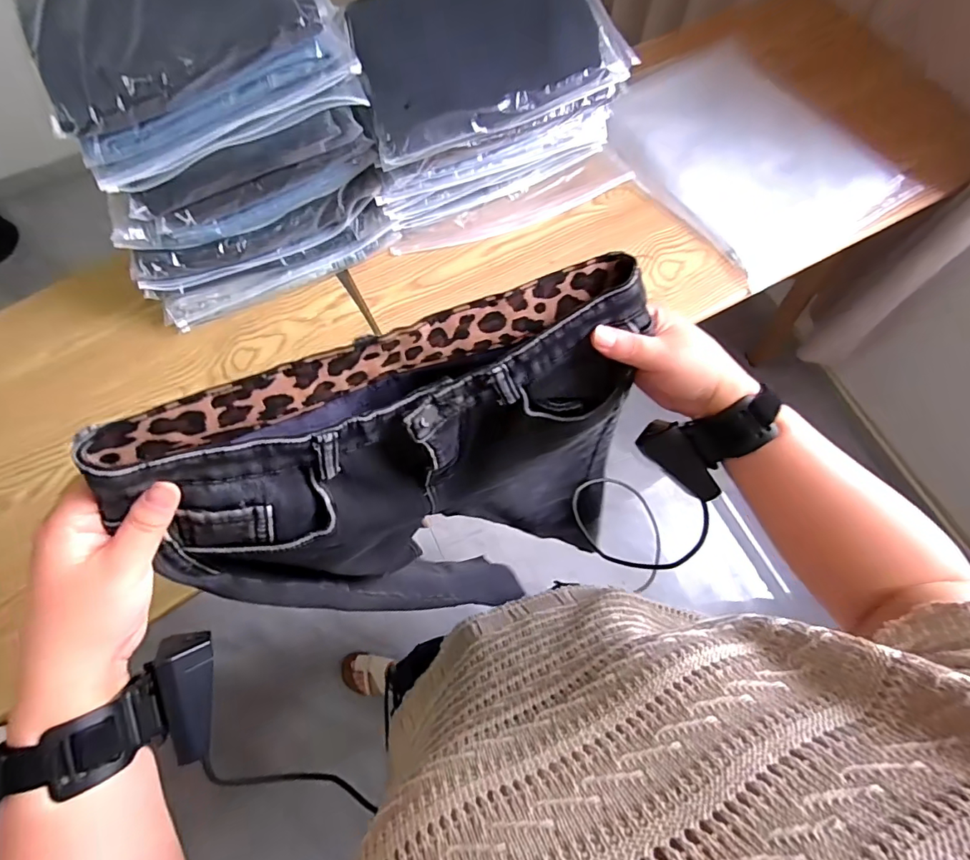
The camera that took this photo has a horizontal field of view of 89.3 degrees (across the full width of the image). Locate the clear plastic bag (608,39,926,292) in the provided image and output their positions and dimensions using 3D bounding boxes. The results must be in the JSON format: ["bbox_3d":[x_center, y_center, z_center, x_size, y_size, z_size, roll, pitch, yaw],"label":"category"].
[{"bbox_3d":[0.474,-0.492,0.869,0.366,0.069,0.472,-37,74,-12],"label":"clear plastic bag"}]

